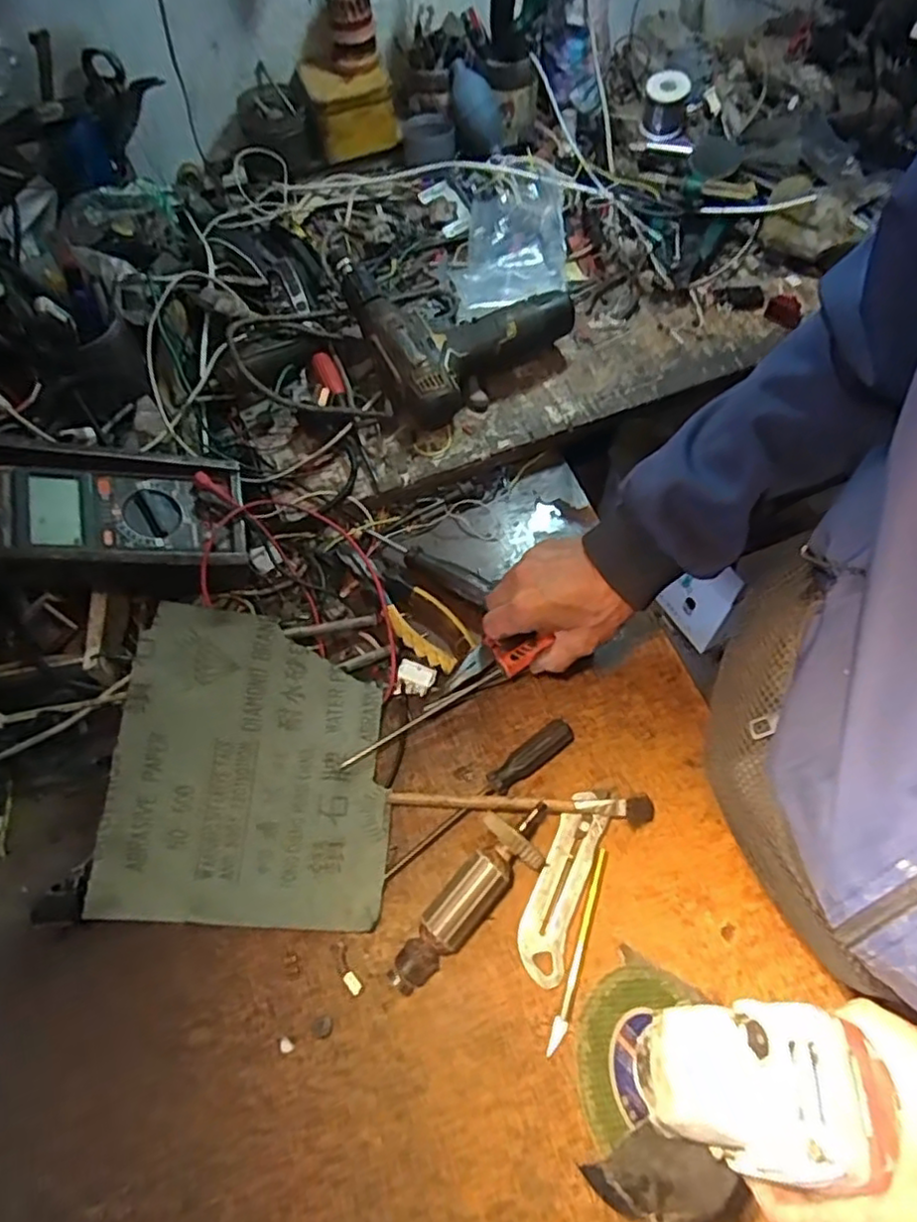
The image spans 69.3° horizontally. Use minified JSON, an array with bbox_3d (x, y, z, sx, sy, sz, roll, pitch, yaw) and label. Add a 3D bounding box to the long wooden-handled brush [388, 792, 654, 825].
[{"bbox_3d":[0.046,0.144,0.489,0.193,0.018,0.020,0,63,0],"label":"long wooden-handled brush"}]

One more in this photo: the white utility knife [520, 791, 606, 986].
[{"bbox_3d":[0.074,0.191,0.467,0.033,0.009,0.128,20,65,10],"label":"white utility knife"}]

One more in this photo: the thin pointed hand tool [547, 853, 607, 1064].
[{"bbox_3d":[0.083,0.229,0.452,0.009,0.013,0.131,19,65,10],"label":"thin pointed hand tool"}]

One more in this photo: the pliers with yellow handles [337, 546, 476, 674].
[{"bbox_3d":[-0.043,-0.010,0.568,0.051,0.022,0.146,-32,67,-15],"label":"pliers with yellow handles"}]

